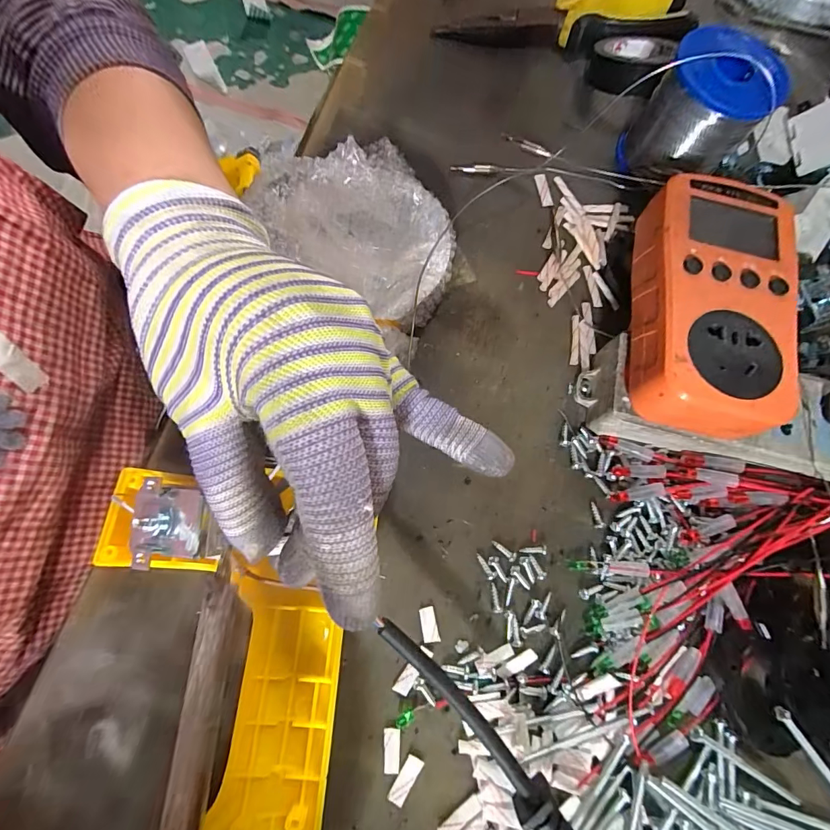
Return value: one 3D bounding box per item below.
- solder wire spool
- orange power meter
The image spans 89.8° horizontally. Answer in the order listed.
[{"bbox_3d":[0.175,-0.186,0.258,0.064,0.066,0.064,37,77,8],"label":"solder wire spool"},{"bbox_3d":[0.144,-0.054,0.201,0.068,0.030,0.124,8,74,-2],"label":"orange power meter"}]

